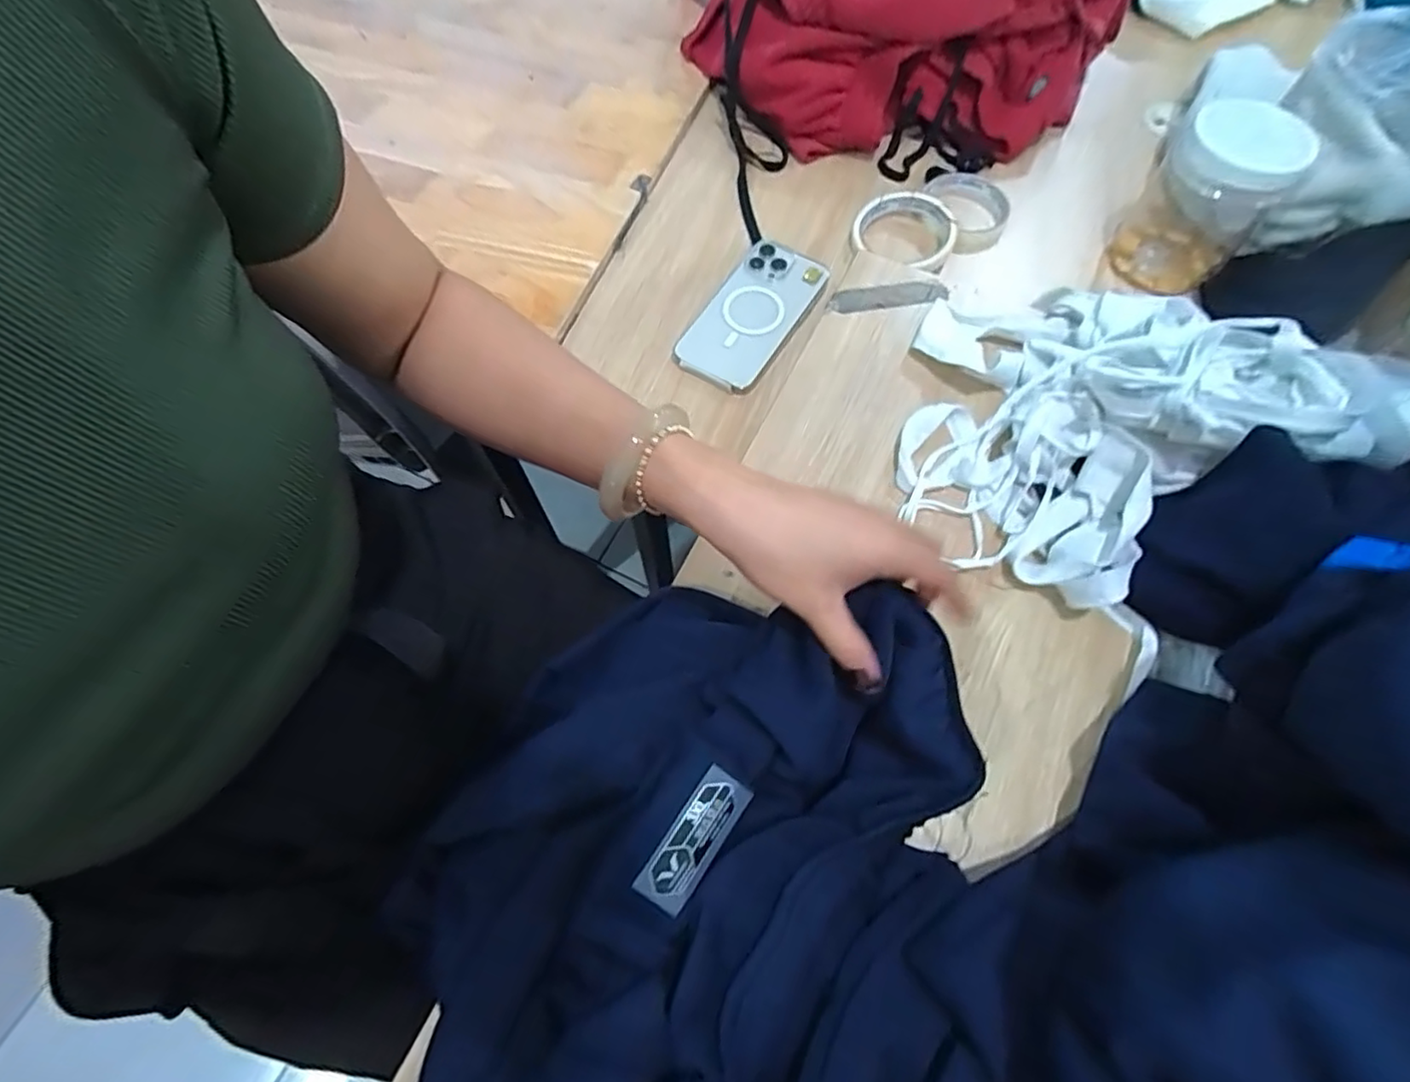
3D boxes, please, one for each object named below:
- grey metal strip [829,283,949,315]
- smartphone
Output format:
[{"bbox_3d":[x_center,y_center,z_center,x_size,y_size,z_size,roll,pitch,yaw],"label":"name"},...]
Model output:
[{"bbox_3d":[0.152,-0.204,0.527,0.098,0.009,0.024,-6,66,-3],"label":"grey metal strip"},{"bbox_3d":[0.046,-0.203,0.564,0.081,0.014,0.162,30,69,12],"label":"smartphone"}]

